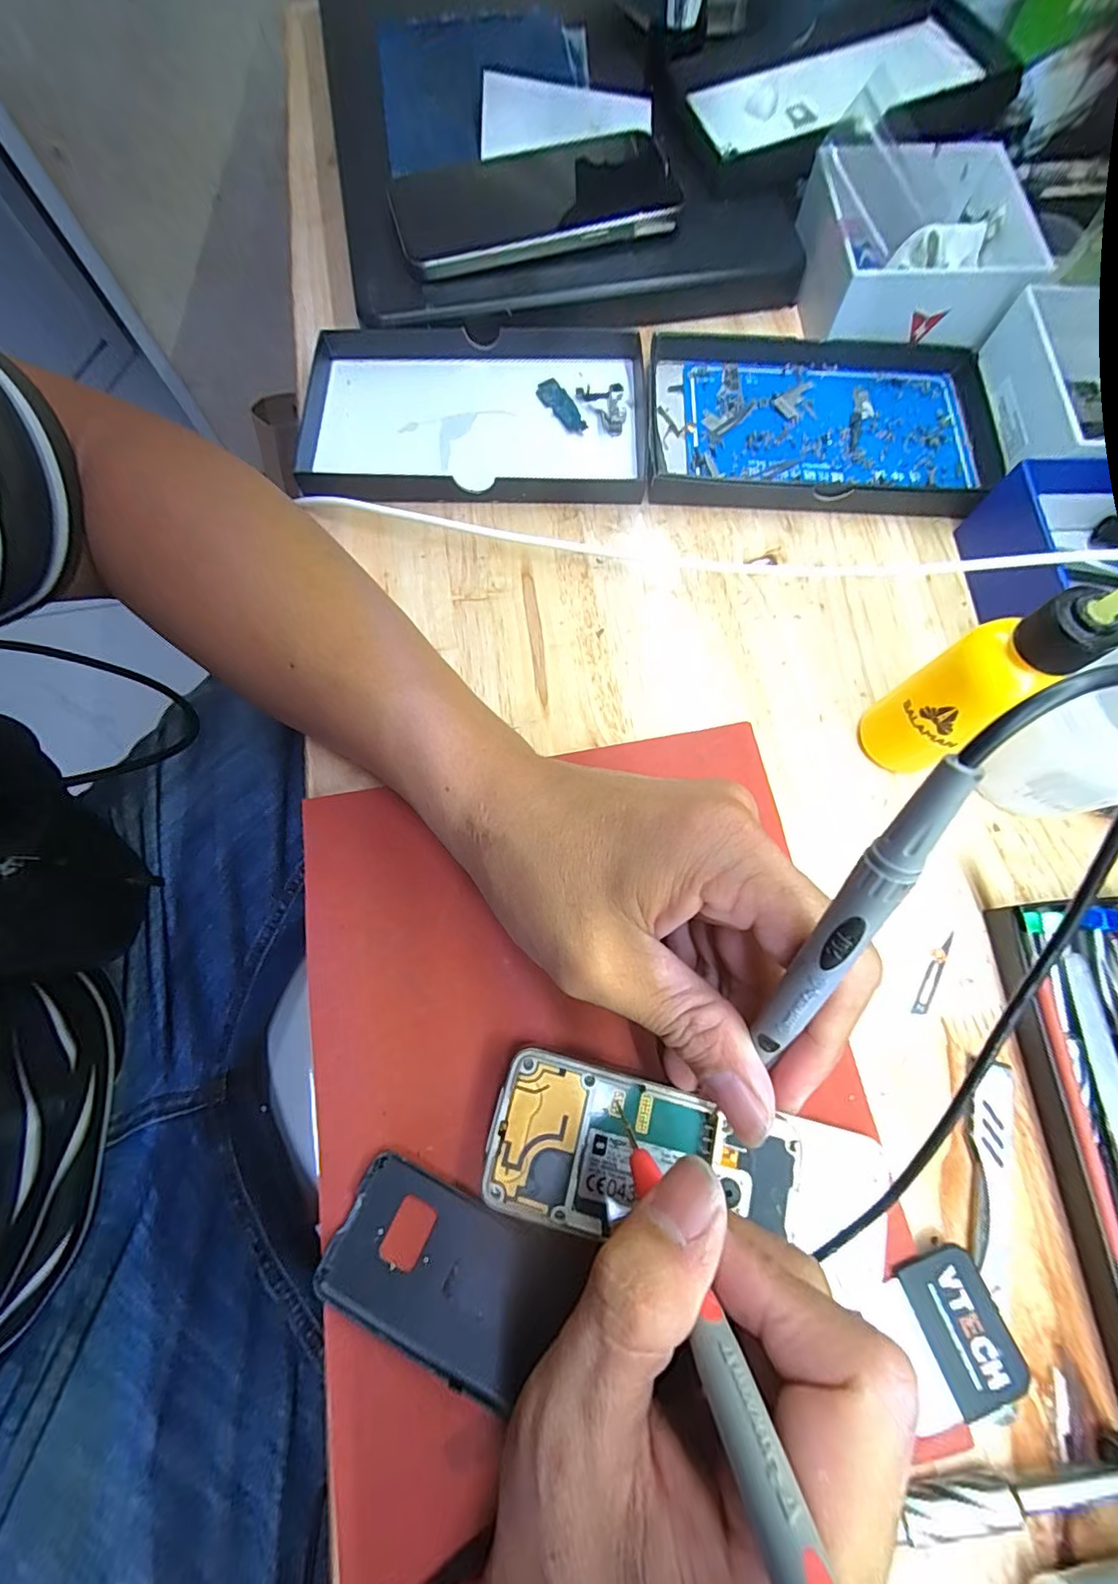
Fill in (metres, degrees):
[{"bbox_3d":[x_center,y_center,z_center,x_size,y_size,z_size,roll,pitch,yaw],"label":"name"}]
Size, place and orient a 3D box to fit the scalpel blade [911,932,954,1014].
[{"bbox_3d":[0.148,0.071,0.209,0.006,0.004,0.036,30,76,8],"label":"scalpel blade"}]

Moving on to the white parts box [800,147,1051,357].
[{"bbox_3d":[0.193,-0.295,0.289,0.110,0.041,0.108,2,74,0],"label":"white parts box"}]

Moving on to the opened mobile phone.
[{"bbox_3d":[0.027,0.116,0.175,0.097,0.009,0.047,6,74,2],"label":"opened mobile phone"}]

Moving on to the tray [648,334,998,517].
[{"bbox_3d":[0.136,-0.195,0.280,0.174,0.016,0.111,4,74,1],"label":"tray"}]

